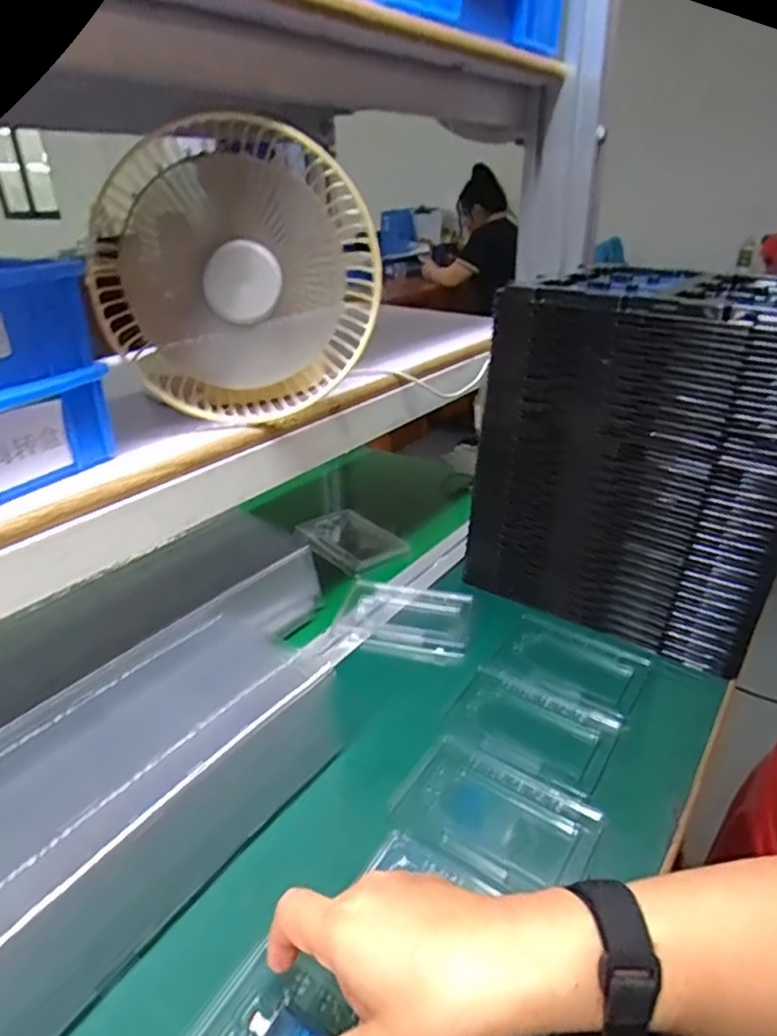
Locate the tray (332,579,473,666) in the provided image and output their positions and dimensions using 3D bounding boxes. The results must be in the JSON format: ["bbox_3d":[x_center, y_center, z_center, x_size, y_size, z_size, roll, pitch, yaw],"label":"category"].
[{"bbox_3d":[0.015,0.099,0.630,0.133,0.012,0.096,7,28,18],"label":"tray"}]

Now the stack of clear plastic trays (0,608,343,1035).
[{"bbox_3d":[-0.172,0.185,0.385,0.154,0.092,0.340,15,31,29],"label":"stack of clear plastic trays"}]

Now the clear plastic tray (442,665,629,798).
[{"bbox_3d":[0.115,0.168,0.506,0.123,0.010,0.091,16,32,32],"label":"clear plastic tray"}]

